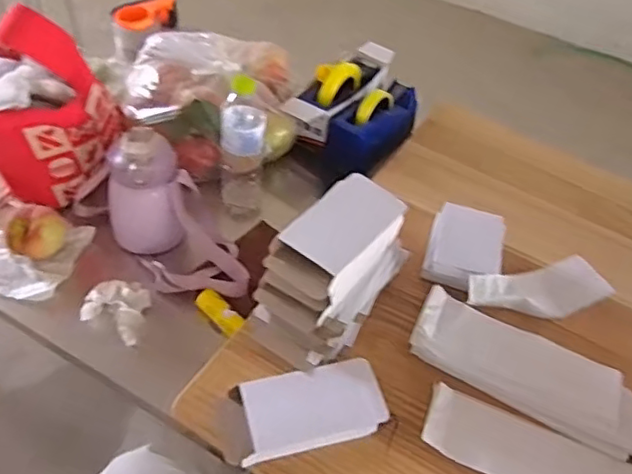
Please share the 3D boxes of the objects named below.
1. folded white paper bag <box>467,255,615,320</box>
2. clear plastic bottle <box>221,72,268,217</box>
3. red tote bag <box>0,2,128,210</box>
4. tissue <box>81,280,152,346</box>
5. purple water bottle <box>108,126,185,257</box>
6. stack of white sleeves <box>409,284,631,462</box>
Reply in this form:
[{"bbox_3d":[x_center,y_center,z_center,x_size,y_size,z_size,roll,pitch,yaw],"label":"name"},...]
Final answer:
[{"bbox_3d":[0.308,0.062,0.821,0.231,0.057,0.086,-10,47,-15],"label":"folded white paper bag"},{"bbox_3d":[-0.112,-0.133,0.925,0.065,0.227,0.064,0,45,-6],"label":"clear plastic bottle"},{"bbox_3d":[-0.427,-0.177,0.895,0.228,0.241,0.139,2,45,-4],"label":"red tote bag"},{"bbox_3d":[-0.265,0.094,0.814,0.083,0.031,0.084,16,46,10],"label":"tissue"},{"bbox_3d":[-0.240,-0.057,0.868,0.112,0.186,0.089,-11,47,-16],"label":"purple water bottle"},{"bbox_3d":[0.266,0.164,0.730,0.300,0.033,0.101,25,48,18],"label":"stack of white sleeves"}]

